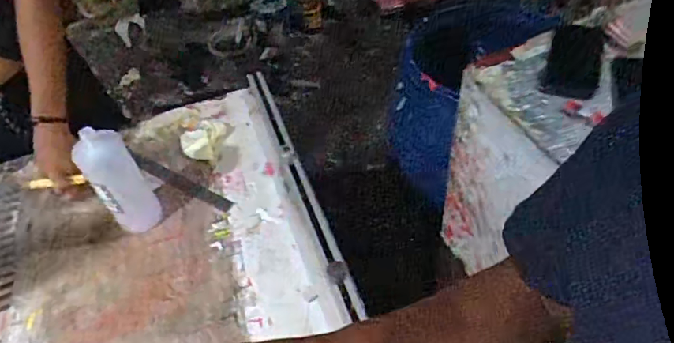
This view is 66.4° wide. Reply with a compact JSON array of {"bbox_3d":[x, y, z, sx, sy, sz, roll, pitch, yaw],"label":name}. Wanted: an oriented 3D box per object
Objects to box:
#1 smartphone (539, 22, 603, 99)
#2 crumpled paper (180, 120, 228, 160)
[{"bbox_3d":[0.382,-0.180,0.830,0.080,0.010,0.162,12,61,24],"label":"smartphone"},{"bbox_3d":[-0.300,-0.079,1.150,0.084,0.029,0.122,4,49,9],"label":"crumpled paper"}]

